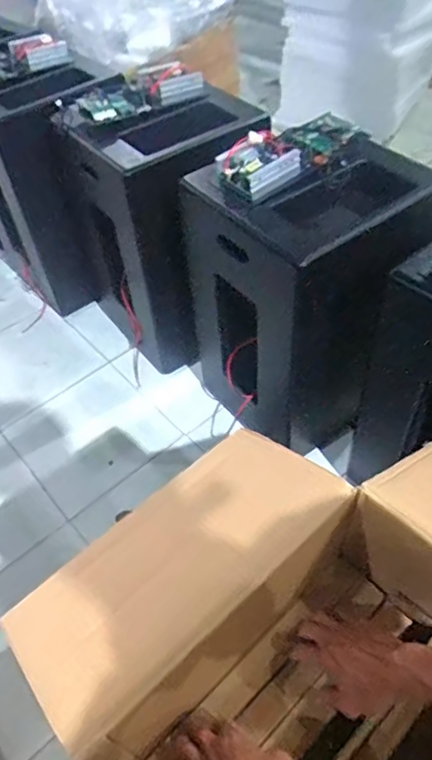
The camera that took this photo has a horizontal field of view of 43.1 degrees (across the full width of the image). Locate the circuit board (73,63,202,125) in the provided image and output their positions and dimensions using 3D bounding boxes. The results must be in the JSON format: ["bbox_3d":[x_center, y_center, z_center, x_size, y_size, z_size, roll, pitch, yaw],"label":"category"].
[{"bbox_3d":[-0.190,-0.749,1.411,0.350,0.046,0.143,-34,55,-23],"label":"circuit board"}]

